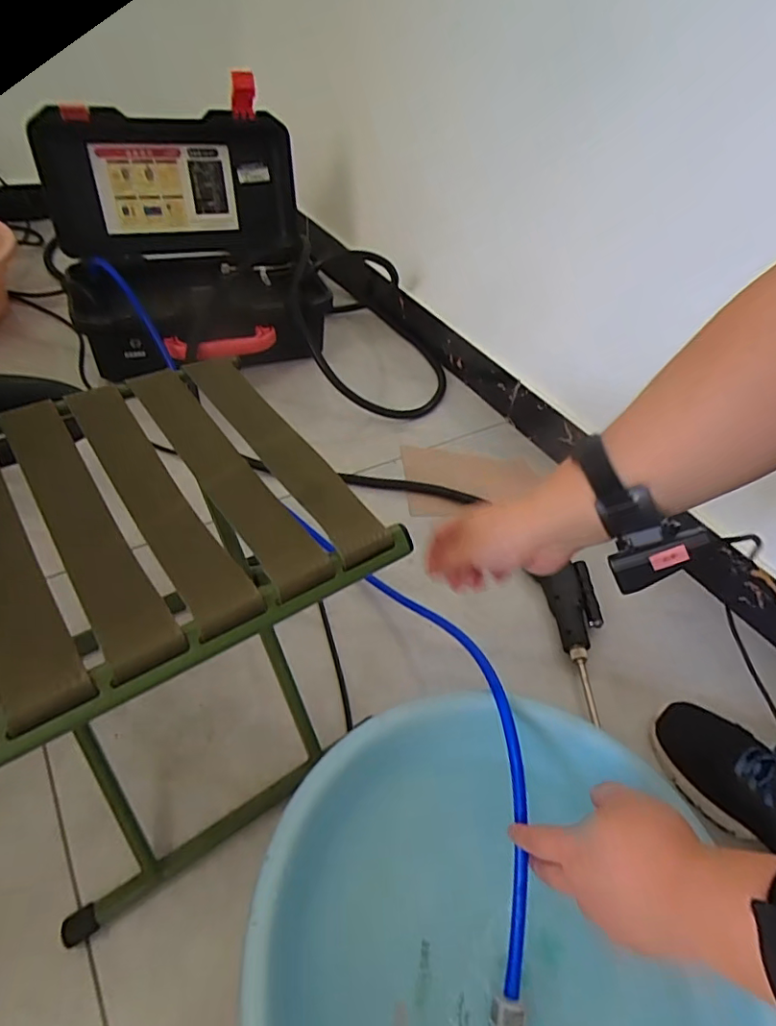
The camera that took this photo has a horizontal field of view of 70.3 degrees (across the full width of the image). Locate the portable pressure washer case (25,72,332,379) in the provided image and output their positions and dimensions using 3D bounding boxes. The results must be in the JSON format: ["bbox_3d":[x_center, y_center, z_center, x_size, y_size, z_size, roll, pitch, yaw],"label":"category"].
[{"bbox_3d":[-0.336,-0.468,0.934,0.418,0.296,0.412,-13,50,-19],"label":"portable pressure washer case"}]

